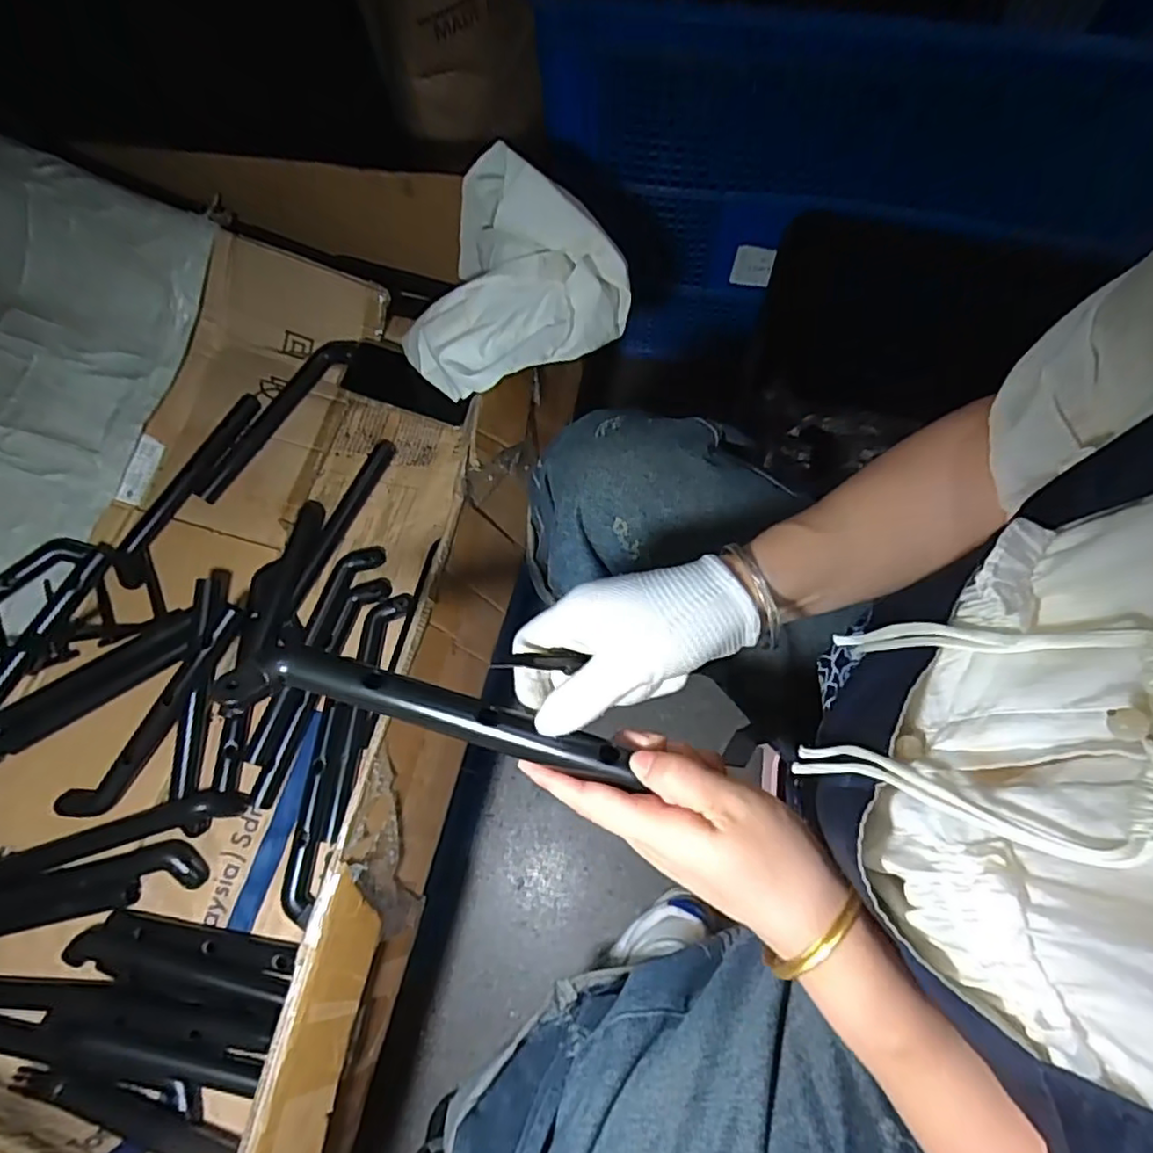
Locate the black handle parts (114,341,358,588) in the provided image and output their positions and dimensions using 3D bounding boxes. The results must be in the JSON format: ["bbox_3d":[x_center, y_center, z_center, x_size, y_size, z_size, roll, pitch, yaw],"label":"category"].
[{"bbox_3d":[-0.394,-0.149,0.726,0.065,0.034,0.359,33,74,13],"label":"black handle parts"}]

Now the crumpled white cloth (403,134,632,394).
[{"bbox_3d":[-0.080,-0.296,0.647,0.203,0.125,0.229,-37,72,-11],"label":"crumpled white cloth"}]

